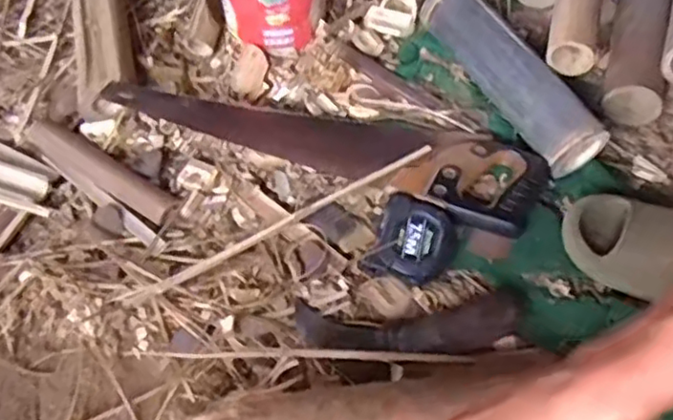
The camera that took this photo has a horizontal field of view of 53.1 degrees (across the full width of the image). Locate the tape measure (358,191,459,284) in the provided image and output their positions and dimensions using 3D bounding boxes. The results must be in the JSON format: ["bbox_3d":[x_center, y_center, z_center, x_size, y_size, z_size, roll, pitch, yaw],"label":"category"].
[{"bbox_3d":[0.080,0.034,0.701,0.081,0.044,0.086,22,59,14],"label":"tape measure"}]

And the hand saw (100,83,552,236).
[{"bbox_3d":[-0.012,-0.090,0.780,0.497,0.043,0.132,18,58,12],"label":"hand saw"}]

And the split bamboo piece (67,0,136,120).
[{"bbox_3d":[-0.333,-0.286,0.934,0.085,0.065,0.394,-15,57,-9],"label":"split bamboo piece"}]

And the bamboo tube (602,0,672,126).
[{"bbox_3d":[0.431,-0.325,0.935,0.071,0.063,0.492,15,58,10],"label":"bamboo tube"}]

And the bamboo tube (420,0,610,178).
[{"bbox_3d":[0.204,-0.173,0.802,0.063,0.061,0.289,-24,58,-16],"label":"bamboo tube"}]

